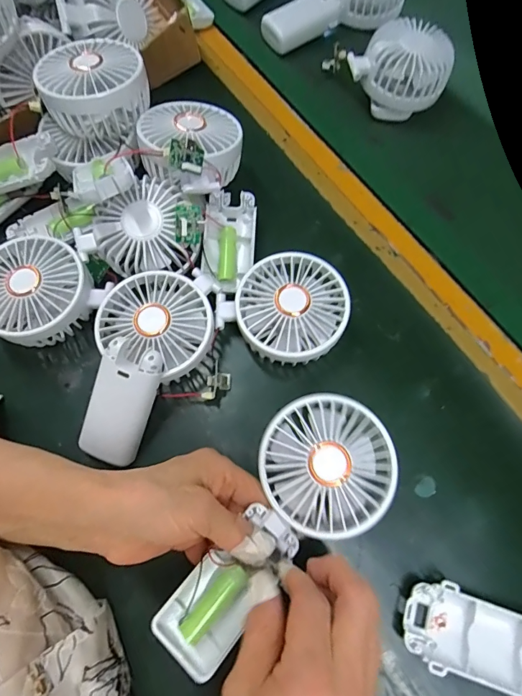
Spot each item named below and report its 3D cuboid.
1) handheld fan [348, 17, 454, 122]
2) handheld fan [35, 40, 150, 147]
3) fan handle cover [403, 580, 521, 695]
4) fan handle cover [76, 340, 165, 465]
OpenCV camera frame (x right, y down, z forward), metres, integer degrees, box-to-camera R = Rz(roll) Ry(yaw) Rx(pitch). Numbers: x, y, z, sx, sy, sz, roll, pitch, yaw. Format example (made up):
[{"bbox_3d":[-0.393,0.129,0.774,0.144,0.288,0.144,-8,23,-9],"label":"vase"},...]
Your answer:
[{"bbox_3d":[0.142,-0.282,0.412,0.093,0.069,0.070,21,72,7],"label":"handheld fan"},{"bbox_3d":[-0.137,-0.219,0.333,0.081,0.039,0.078,-17,71,-8],"label":"handheld fan"},{"bbox_3d":[0.143,0.191,0.267,0.095,0.017,0.050,15,72,5],"label":"fan handle cover"},{"bbox_3d":[-0.101,0.042,0.293,0.041,0.016,0.092,25,107,8],"label":"fan handle cover"}]

